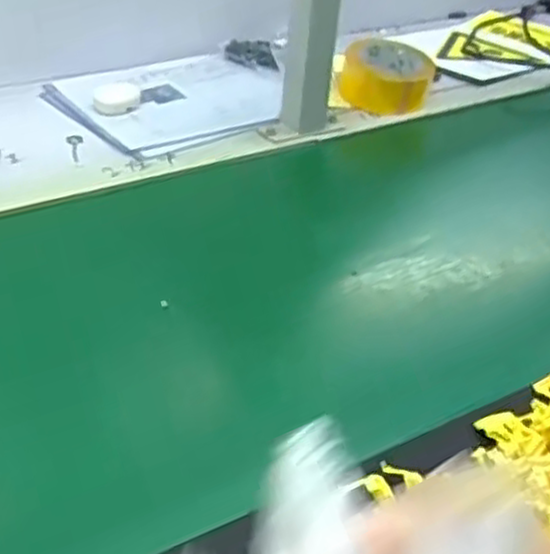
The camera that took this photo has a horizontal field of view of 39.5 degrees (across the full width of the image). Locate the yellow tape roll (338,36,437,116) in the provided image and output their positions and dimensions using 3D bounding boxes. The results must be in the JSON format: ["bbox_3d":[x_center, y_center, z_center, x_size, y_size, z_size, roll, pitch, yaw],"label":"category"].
[{"bbox_3d":[0.133,-0.240,0.910,0.108,0.056,0.105,3,35,-2],"label":"yellow tape roll"}]

